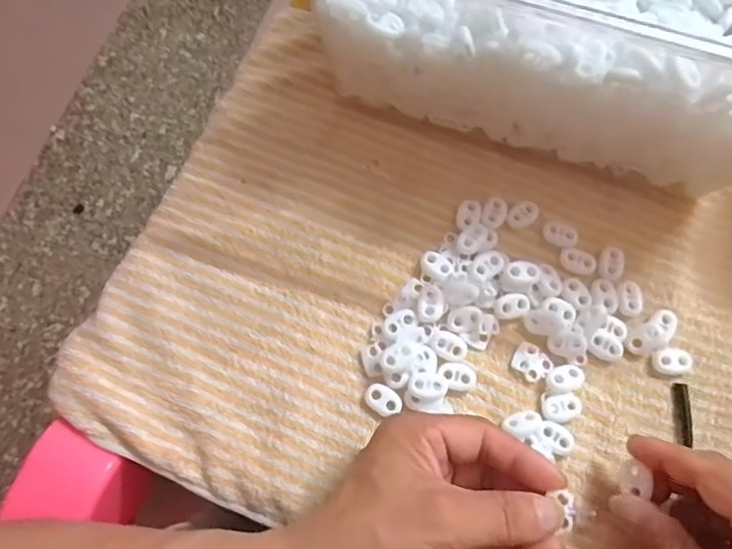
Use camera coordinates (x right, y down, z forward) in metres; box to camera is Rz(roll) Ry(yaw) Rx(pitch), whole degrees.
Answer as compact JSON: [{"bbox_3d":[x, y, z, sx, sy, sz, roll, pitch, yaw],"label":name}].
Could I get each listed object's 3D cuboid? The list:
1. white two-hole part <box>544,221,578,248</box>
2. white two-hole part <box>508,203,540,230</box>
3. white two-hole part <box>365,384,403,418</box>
[{"bbox_3d":[0.124,-0.026,0.354,0.021,0.004,0.015,28,73,7],"label":"white two-hole part"},{"bbox_3d":[0.101,-0.038,0.357,0.021,0.005,0.014,-28,75,-11],"label":"white two-hole part"},{"bbox_3d":[0.010,0.072,0.318,0.021,0.004,0.015,35,74,9],"label":"white two-hole part"}]

